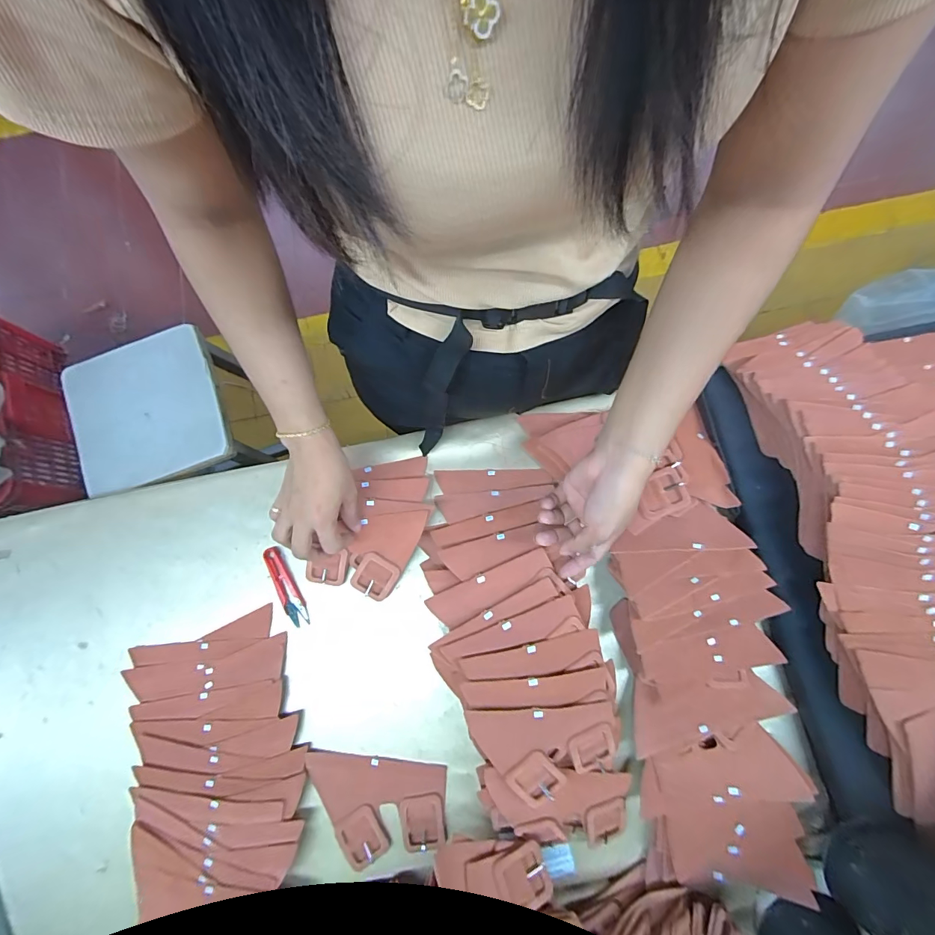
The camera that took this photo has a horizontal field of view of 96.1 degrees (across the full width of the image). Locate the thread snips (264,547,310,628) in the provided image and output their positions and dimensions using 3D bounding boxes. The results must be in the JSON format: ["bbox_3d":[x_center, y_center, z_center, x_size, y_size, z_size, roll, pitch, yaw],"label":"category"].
[{"bbox_3d":[-0.221,0.144,0.510,0.024,0.010,0.100,-28,77,-6],"label":"thread snips"}]

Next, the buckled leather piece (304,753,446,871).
[{"bbox_3d":[-0.103,0.374,0.457,0.152,0.006,0.097,5,76,2],"label":"buckled leather piece"}]

